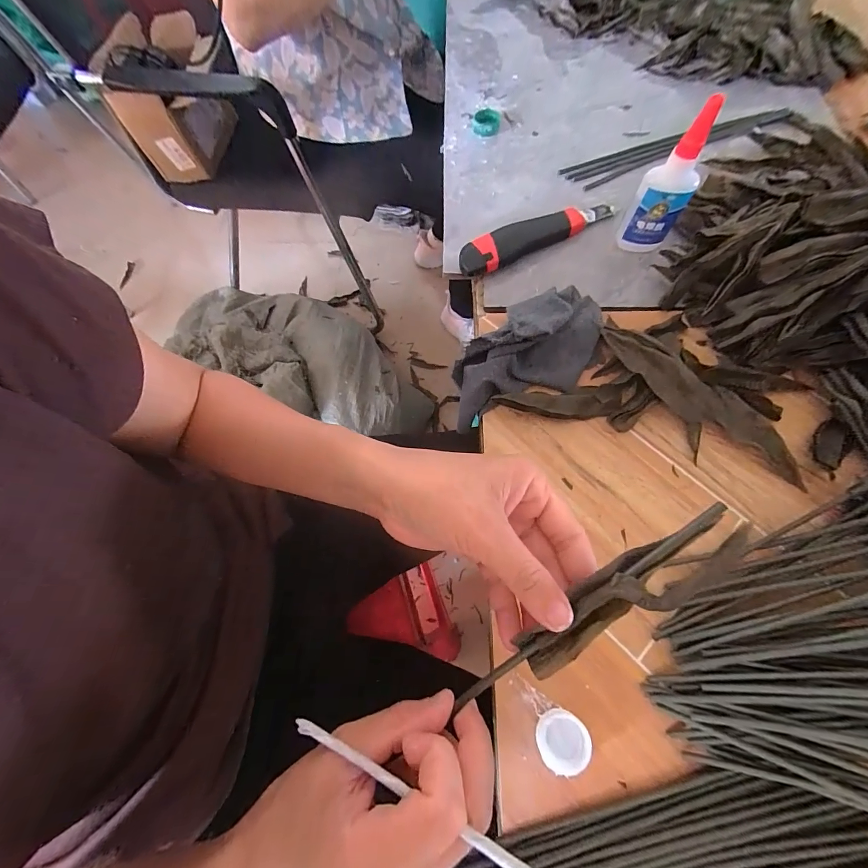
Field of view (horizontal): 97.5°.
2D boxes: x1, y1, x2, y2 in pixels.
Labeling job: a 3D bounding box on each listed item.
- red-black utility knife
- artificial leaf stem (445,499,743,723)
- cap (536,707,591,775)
[{"bbox_3d":[0.103,-0.209,0.395,0.175,0.020,0.036,-29,71,-9],"label":"red-black utility knife"},{"bbox_3d":[0.070,0.085,0.172,0.148,0.019,0.024,-43,72,13],"label":"artificial leaf stem"},{"bbox_3d":[0.083,0.199,0.248,0.032,0.013,0.032,-1,69,2],"label":"cap"}]

